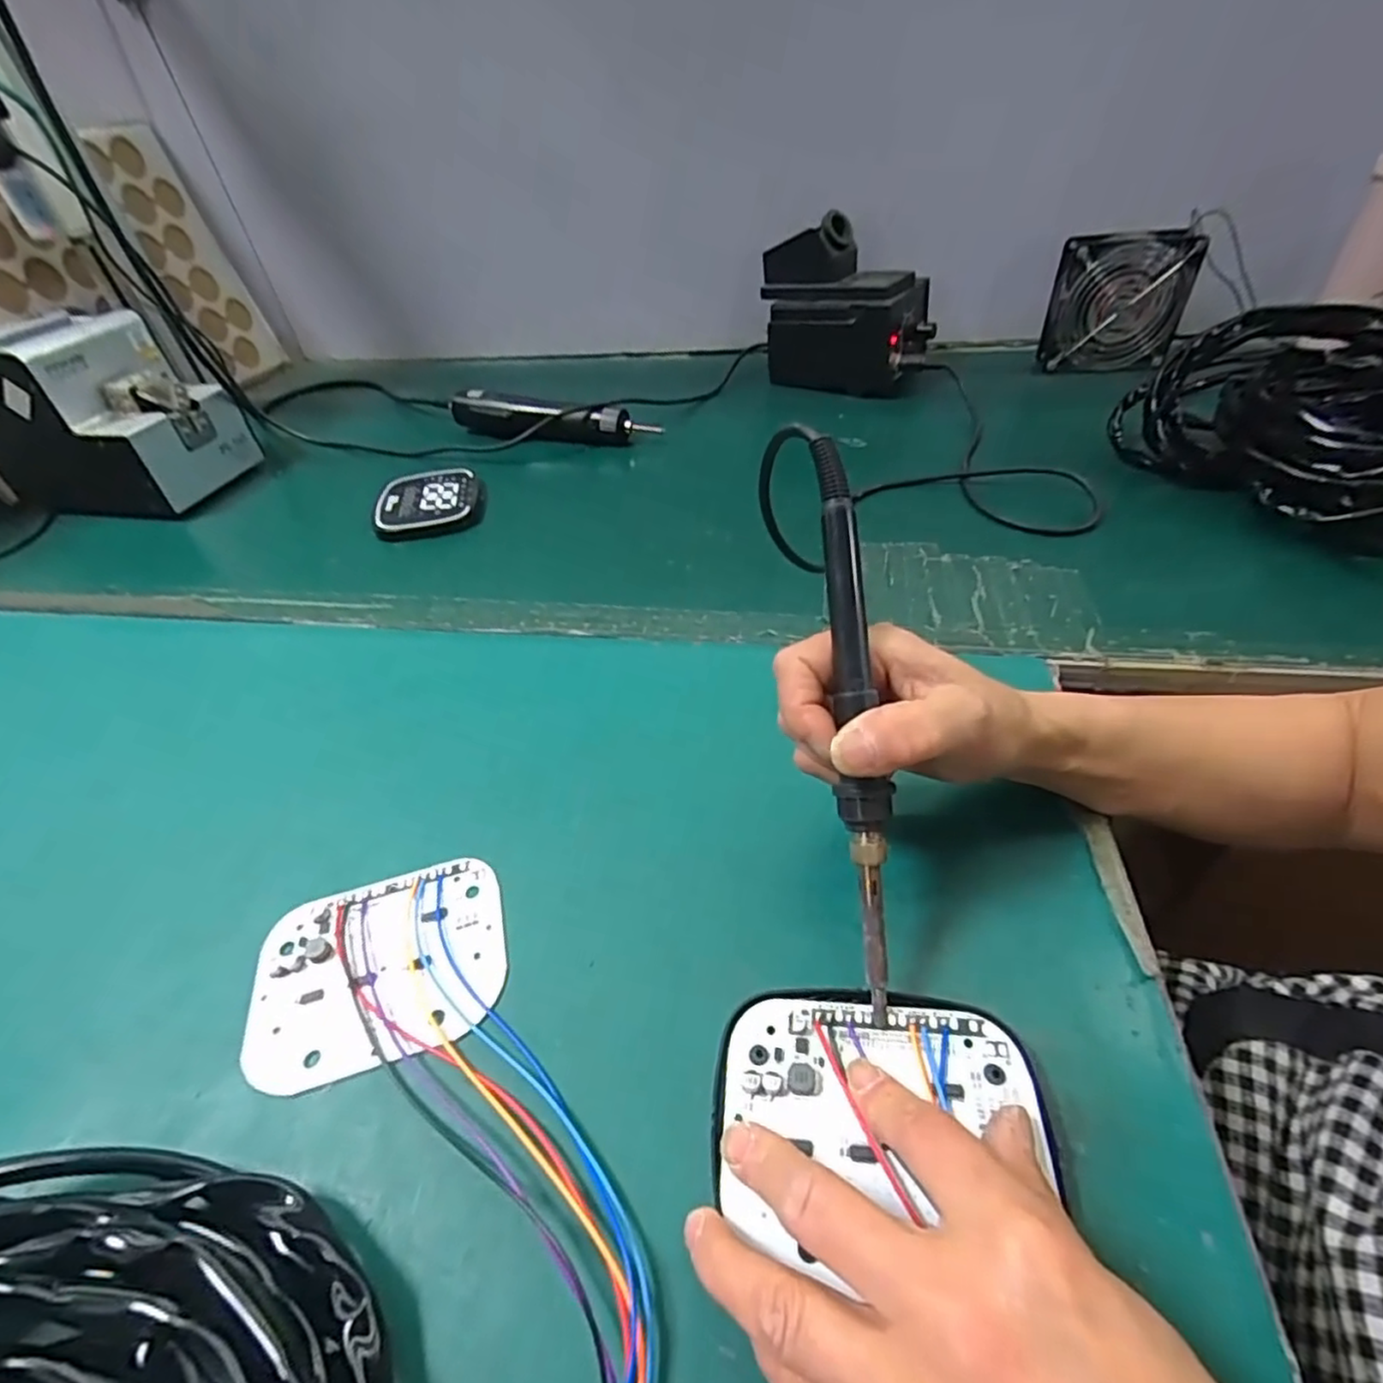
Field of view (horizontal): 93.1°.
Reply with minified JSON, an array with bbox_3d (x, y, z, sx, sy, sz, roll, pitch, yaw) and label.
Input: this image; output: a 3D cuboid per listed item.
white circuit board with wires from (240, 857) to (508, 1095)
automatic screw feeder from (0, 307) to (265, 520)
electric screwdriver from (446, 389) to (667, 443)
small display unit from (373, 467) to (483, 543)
[{"bbox_3d":[-0.132,0.115,0.278,0.102,0.004,0.083,-15,44,-10],"label":"white circuit board with wires"},{"bbox_3d":[-0.558,-0.261,0.623,0.196,0.143,0.127,5,45,11],"label":"automatic screw feeder"},{"bbox_3d":[-0.147,-0.288,0.683,0.232,0.039,0.031,10,46,16],"label":"electric screwdriver"},{"bbox_3d":[-0.234,-0.170,0.589,0.091,0.015,0.107,-13,44,-8],"label":"small display unit"}]

